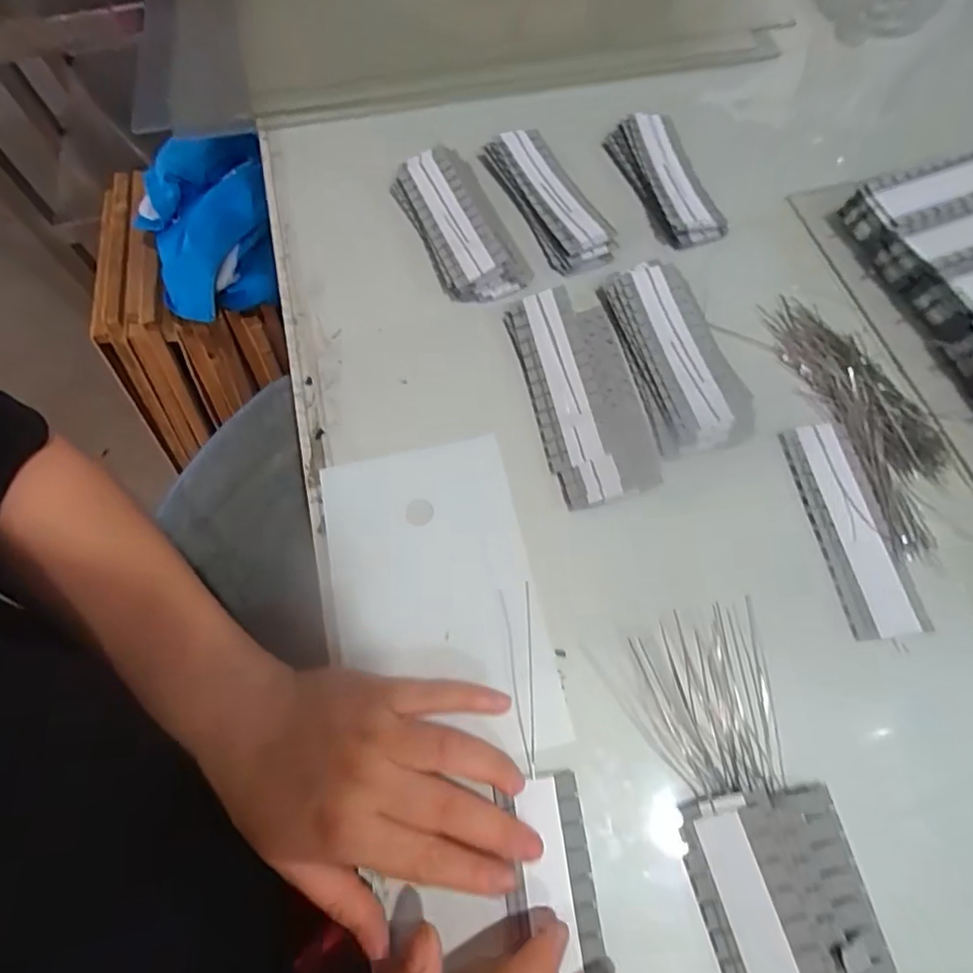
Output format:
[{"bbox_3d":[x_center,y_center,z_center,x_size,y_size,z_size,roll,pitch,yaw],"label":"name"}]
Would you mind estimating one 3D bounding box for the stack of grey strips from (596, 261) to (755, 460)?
[{"bbox_3d":[0.121,-0.085,0.365,0.056,0.015,0.135,-14,66,-3],"label":"stack of grey strips"}]

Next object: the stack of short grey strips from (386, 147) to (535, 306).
[{"bbox_3d":[-0.018,-0.194,0.414,0.064,0.024,0.136,-24,67,-8],"label":"stack of short grey strips"}]

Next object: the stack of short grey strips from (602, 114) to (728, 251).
[{"bbox_3d":[0.137,-0.234,0.429,0.047,0.021,0.126,-20,67,-6],"label":"stack of short grey strips"}]

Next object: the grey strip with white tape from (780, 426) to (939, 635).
[{"bbox_3d":[0.204,0.022,0.321,0.037,0.010,0.123,-9,66,-1],"label":"grey strip with white tape"}]

